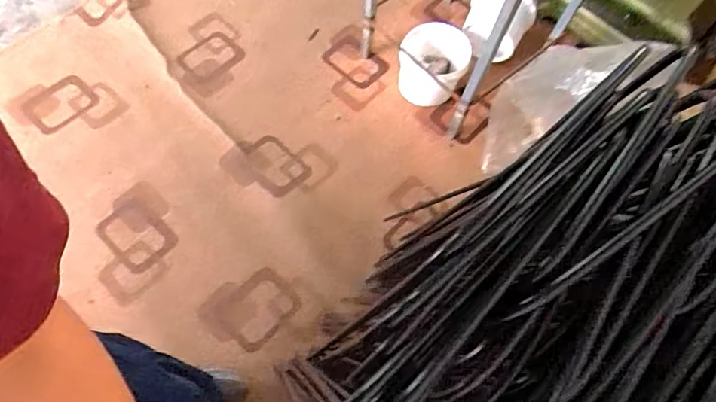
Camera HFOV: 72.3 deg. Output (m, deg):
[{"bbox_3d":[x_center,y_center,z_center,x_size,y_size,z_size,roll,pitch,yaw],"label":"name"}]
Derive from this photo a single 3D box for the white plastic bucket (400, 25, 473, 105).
[{"bbox_3d":[0.196,-0.343,1.279,0.175,0.153,0.167,1,65,-3],"label":"white plastic bucket"}]

